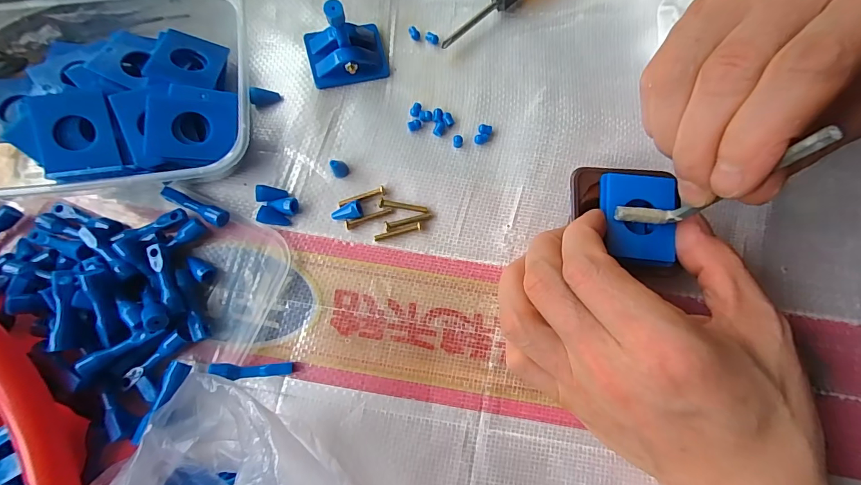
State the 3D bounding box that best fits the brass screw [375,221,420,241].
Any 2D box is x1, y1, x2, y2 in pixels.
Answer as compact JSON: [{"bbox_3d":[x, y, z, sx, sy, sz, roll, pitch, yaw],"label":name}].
[{"bbox_3d":[-0.018,-0.006,0.218,0.026,0.004,0.004,-14,78,-3],"label":"brass screw"}]

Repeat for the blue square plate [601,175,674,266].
[{"bbox_3d":[0.100,-0.013,0.191,0.033,0.007,0.043,5,78,1],"label":"blue square plate"}]

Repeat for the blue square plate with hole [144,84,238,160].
[{"bbox_3d":[-0.122,-0.062,0.205,0.041,0.004,0.039,2,82,-16],"label":"blue square plate with hole"}]

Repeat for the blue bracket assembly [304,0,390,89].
[{"bbox_3d":[-0.050,-0.115,0.219,0.043,0.043,0.034,-14,78,-3],"label":"blue bracket assembly"}]

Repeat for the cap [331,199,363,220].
[{"bbox_3d":[-0.046,-0.017,0.218,0.017,0.008,0.011,-17,78,-4],"label":"cap"}]

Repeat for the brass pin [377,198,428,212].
[{"bbox_3d":[-0.015,-0.021,0.220,0.027,0.004,0.005,6,78,1],"label":"brass pin"}]

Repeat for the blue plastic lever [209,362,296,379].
[{"bbox_3d":[-0.088,0.063,0.196,0.037,0.005,0.007,4,77,-17],"label":"blue plastic lever"}]

